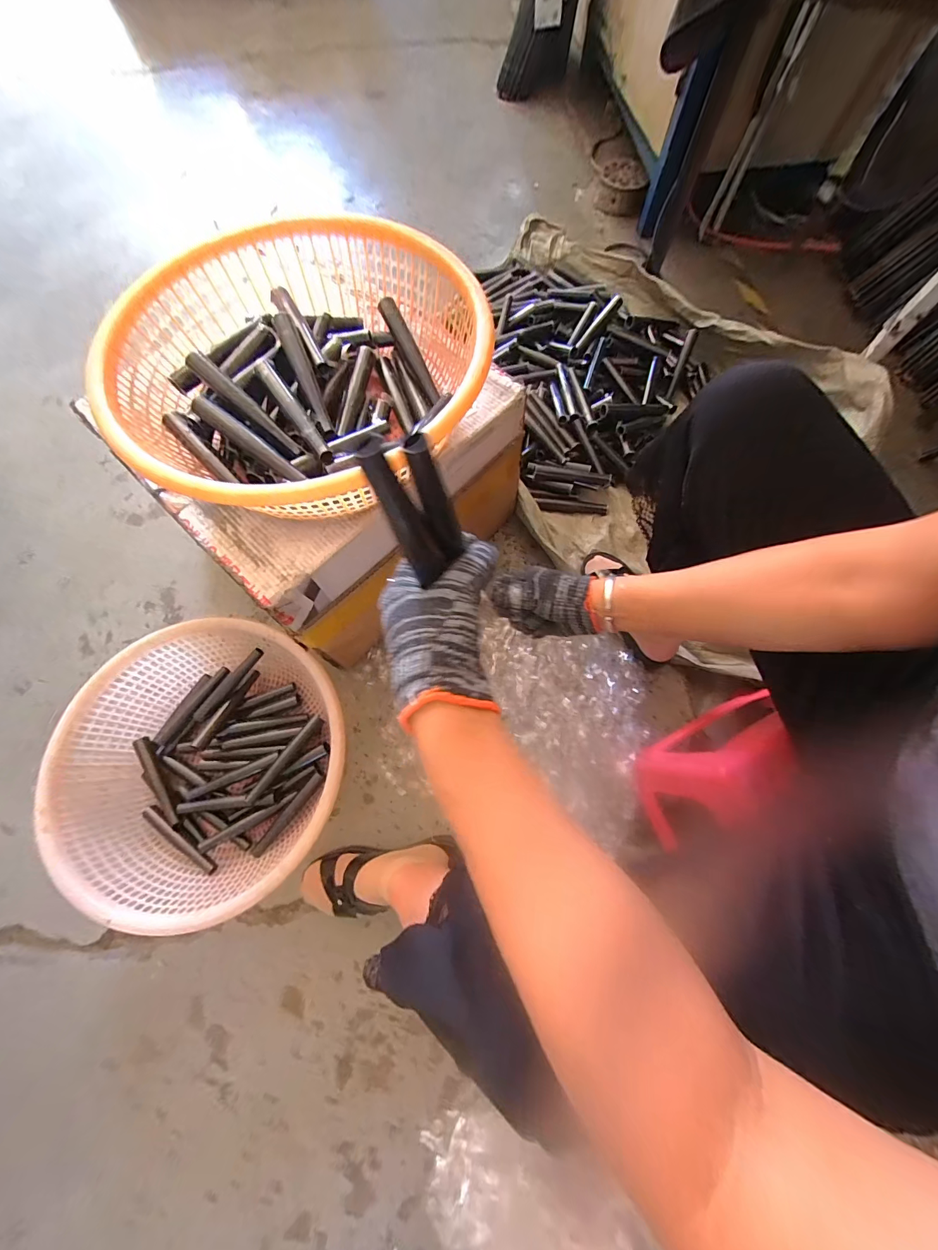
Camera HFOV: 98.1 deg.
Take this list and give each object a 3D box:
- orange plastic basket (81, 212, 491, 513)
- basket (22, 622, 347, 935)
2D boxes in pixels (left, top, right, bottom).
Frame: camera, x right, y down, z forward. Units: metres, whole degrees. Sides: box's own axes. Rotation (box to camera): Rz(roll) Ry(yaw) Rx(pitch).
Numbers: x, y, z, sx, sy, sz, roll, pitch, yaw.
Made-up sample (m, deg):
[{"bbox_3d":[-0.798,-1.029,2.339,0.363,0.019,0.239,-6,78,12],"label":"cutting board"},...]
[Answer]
[{"bbox_3d":[-0.185,-0.289,0.467,0.383,0.119,0.385,0,71,0],"label":"orange plastic basket"},{"bbox_3d":[-0.394,0.212,0.619,0.358,0.128,0.383,1,70,-2],"label":"basket"}]

